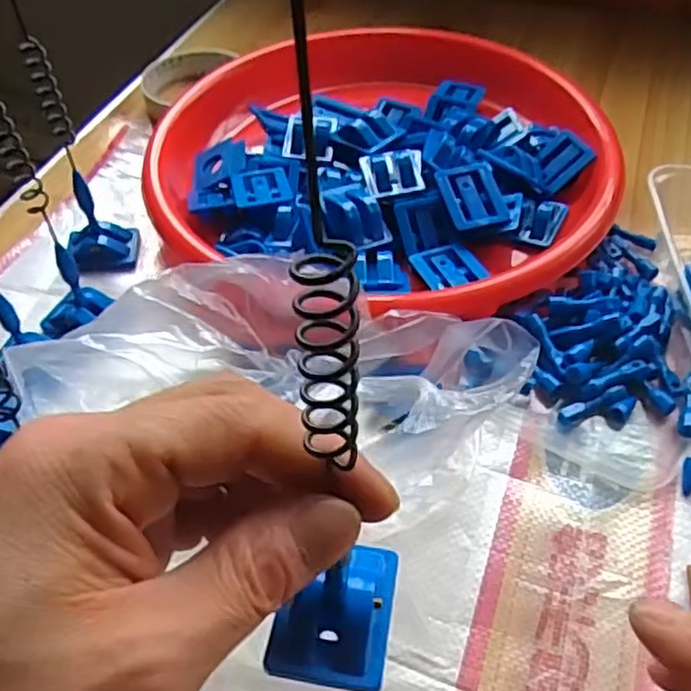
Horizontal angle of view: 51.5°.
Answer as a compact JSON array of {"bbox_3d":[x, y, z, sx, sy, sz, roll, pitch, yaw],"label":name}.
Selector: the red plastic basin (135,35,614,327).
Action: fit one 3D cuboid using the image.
[{"bbox_3d":[0.027,-0.133,0.487,0.293,0.042,0.280,-1,48,1],"label":"red plastic basin"}]

